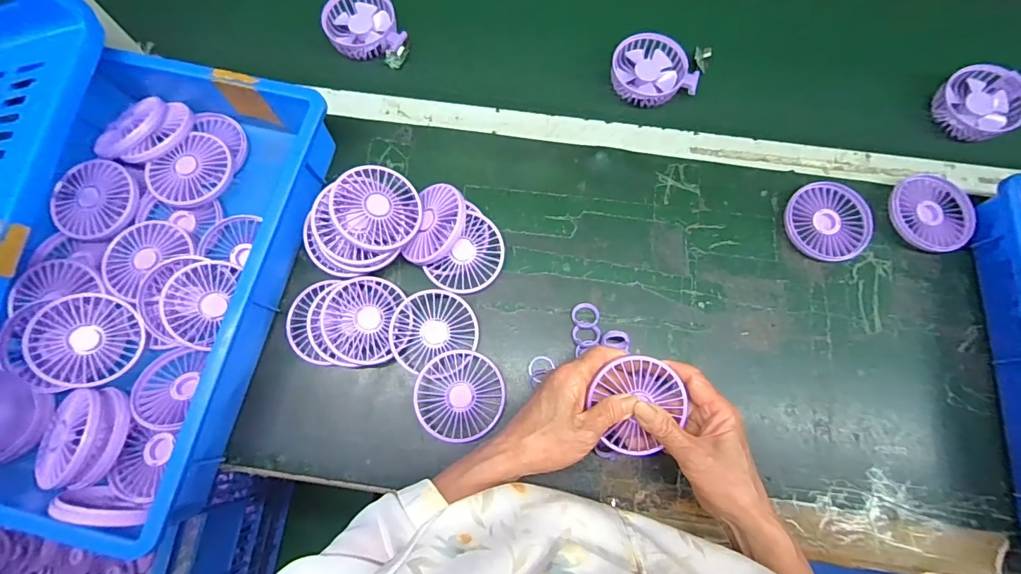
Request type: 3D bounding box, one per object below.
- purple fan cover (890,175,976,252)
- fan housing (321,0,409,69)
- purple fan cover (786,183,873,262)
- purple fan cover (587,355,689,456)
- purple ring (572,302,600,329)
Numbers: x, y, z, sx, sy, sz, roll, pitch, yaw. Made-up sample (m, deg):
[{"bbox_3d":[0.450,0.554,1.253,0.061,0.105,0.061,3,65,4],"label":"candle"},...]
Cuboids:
[{"bbox_3d":[0.461,-0.081,0.494,0.083,0.022,0.087,-32,77,-9],"label":"purple fan cover"},{"bbox_3d":[-0.182,-0.333,0.573,0.108,0.027,0.087,11,75,3],"label":"fan housing"},{"bbox_3d":[0.347,-0.069,0.491,0.088,0.021,0.082,32,77,8],"label":"purple fan cover"},{"bbox_3d":[0.116,0.105,0.402,0.076,0.015,0.084,-19,94,-4],"label":"purple fan cover"},{"bbox_3d":[0.079,0.030,0.471,0.028,0.009,0.027,0,74,0],"label":"purple ring"}]

